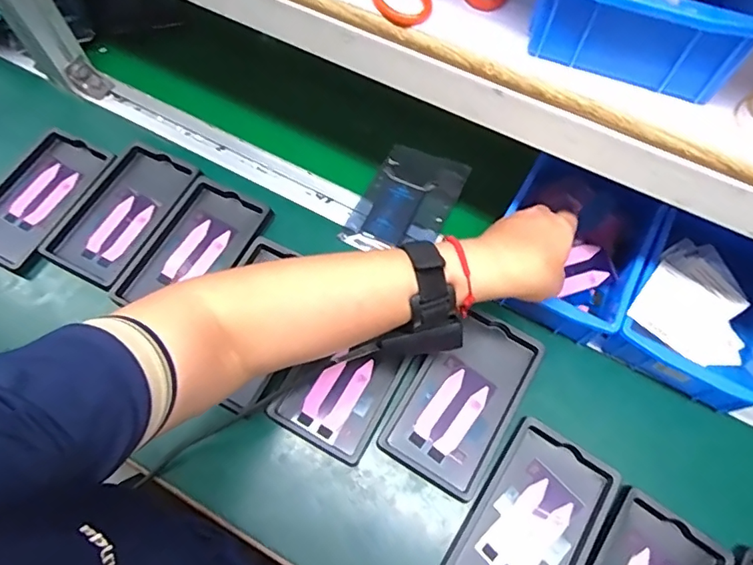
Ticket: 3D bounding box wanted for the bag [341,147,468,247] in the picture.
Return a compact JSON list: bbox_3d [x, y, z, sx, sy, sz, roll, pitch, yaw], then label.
[{"bbox_3d":[0.033,-0.088,0.559,0.091,0.016,0.138,25,66,10],"label":"bag"}]

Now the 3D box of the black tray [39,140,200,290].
[{"bbox_3d":[-0.273,-0.076,0.552,0.091,0.019,0.158,29,66,12],"label":"black tray"}]

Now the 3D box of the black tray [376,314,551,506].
[{"bbox_3d":[0.079,0.104,0.472,0.092,0.015,0.158,30,67,12],"label":"black tray"}]

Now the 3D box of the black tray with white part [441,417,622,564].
[{"bbox_3d":[0.129,0.206,0.429,0.093,0.015,0.158,33,67,13],"label":"black tray with white part"}]

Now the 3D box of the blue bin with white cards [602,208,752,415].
[{"bbox_3d":[0.311,0.016,0.482,0.135,0.069,0.176,29,66,12],"label":"blue bin with white cards"}]

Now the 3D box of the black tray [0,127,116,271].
[{"bbox_3d":[-0.366,-0.091,0.560,0.091,0.024,0.157,26,66,10],"label":"black tray"}]

